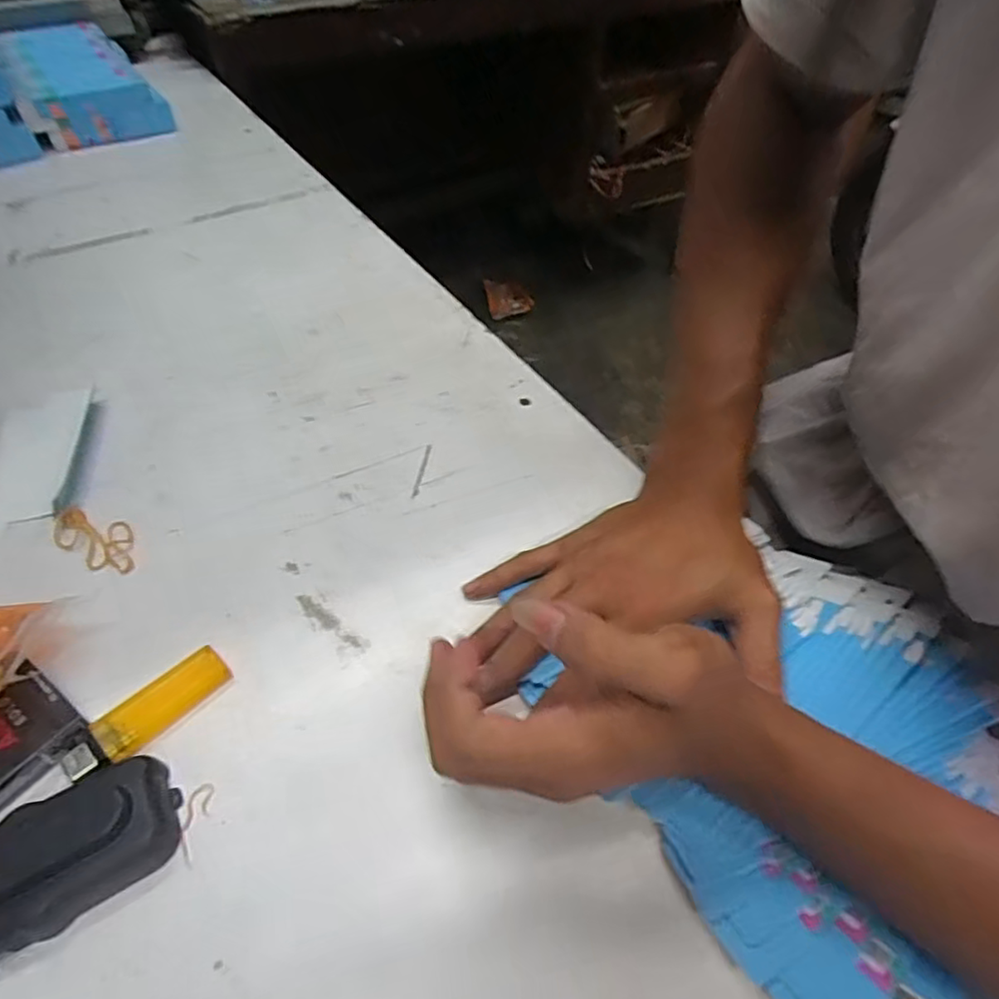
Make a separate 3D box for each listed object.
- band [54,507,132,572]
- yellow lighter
[{"bbox_3d":[-0.252,0.024,0.397,0.068,0.008,0.033,25,53,19],"label":"band"},{"bbox_3d":[-0.177,0.106,0.319,0.026,0.014,0.078,36,57,26],"label":"yellow lighter"}]

